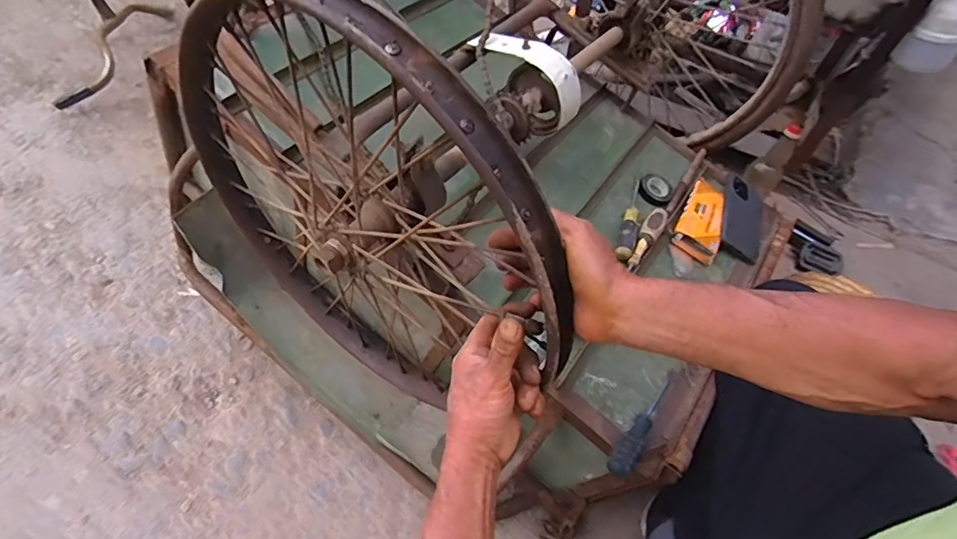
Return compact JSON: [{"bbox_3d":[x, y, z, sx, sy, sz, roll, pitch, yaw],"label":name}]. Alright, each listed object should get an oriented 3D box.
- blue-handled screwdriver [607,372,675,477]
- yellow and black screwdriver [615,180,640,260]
[{"bbox_3d":[0.219,0.195,0.695,0.028,0.022,0.180,32,44,21],"label":"blue-handled screwdriver"},{"bbox_3d":[0.248,-0.084,0.861,0.029,0.020,0.176,15,43,11],"label":"yellow and black screwdriver"}]

